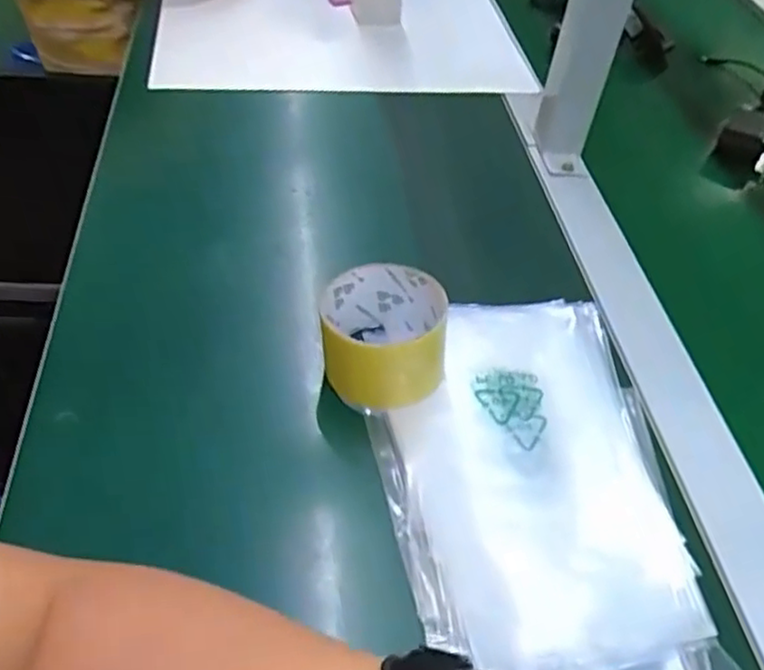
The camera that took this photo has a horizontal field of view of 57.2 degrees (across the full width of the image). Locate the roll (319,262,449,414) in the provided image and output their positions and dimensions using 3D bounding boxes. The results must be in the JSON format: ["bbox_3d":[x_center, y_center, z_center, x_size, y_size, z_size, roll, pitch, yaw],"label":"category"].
[{"bbox_3d":[0.001,-0.004,0.458,0.080,0.056,0.079,5,48,-2],"label":"roll"}]

